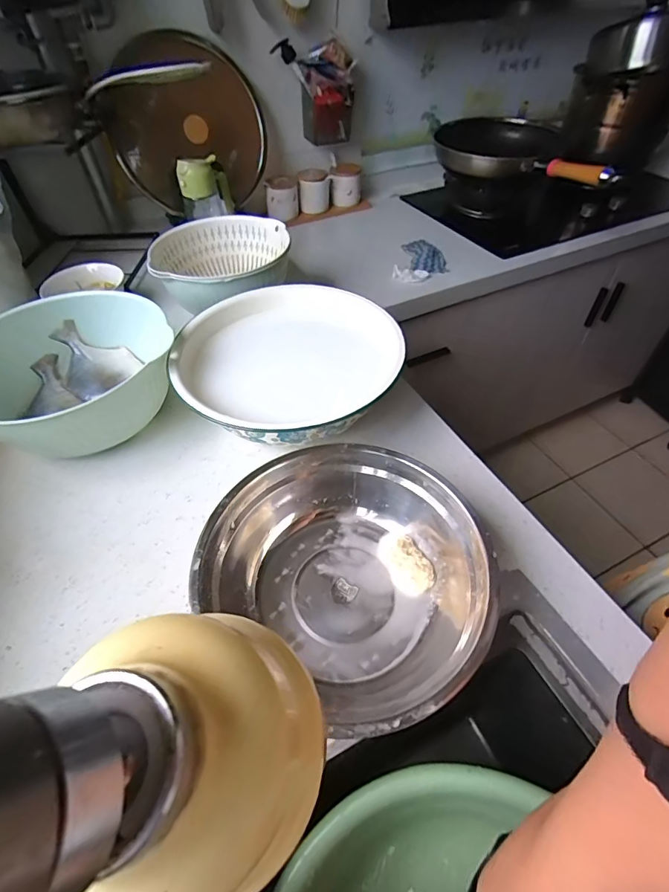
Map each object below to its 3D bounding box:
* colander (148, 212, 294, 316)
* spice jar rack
[{"bbox_3d":[-0.193,-0.298,0.730,0.211,0.089,0.219,5,49,7],"label":"colander"},{"bbox_3d":[-0.047,-0.660,1.133,0.273,0.104,0.081,-21,51,-17],"label":"spice jar rack"}]

